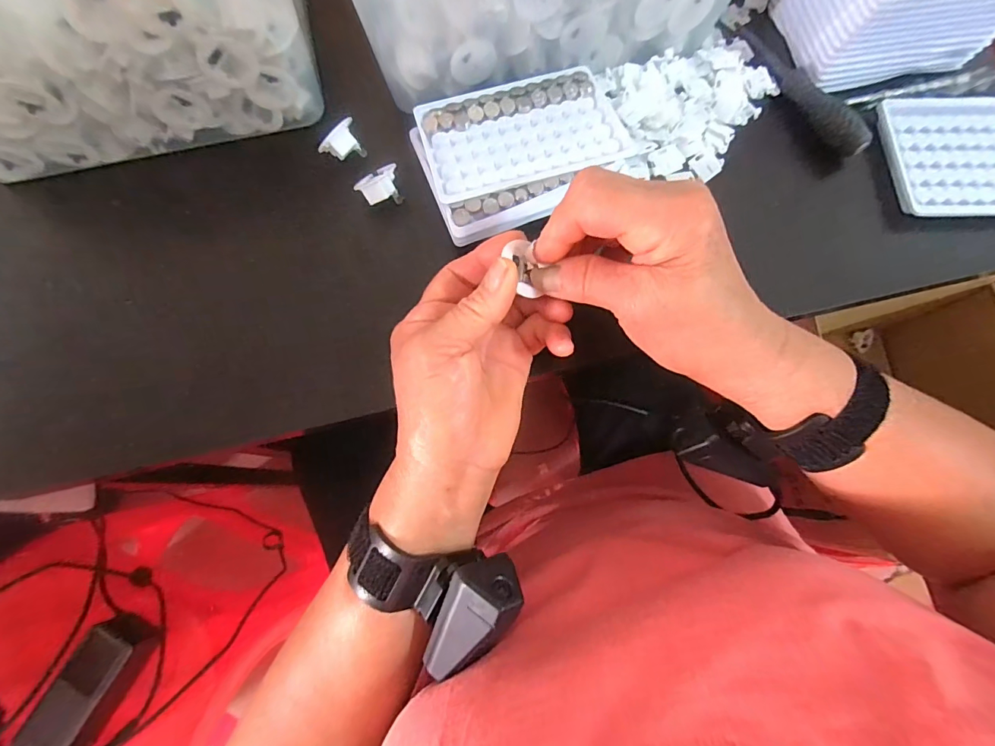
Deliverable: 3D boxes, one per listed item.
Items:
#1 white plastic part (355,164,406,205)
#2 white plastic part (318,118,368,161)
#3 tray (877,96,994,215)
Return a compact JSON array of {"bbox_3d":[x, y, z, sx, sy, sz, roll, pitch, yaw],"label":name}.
[{"bbox_3d":[-0.084,-0.131,0.310,0.031,0.019,0.021,-21,76,-5],"label":"white plastic part"},{"bbox_3d":[-0.113,-0.167,0.317,0.018,0.025,0.032,42,79,10],"label":"white plastic part"},{"bbox_3d":[0.351,-0.163,0.318,0.130,0.010,0.101,-2,75,0],"label":"tray"}]

